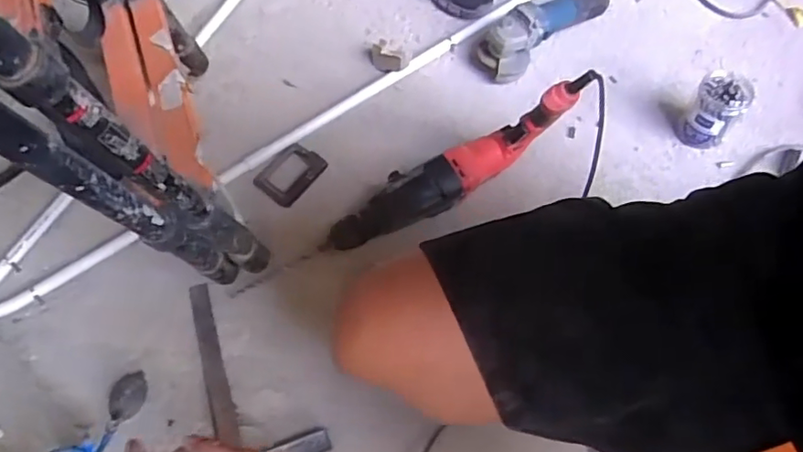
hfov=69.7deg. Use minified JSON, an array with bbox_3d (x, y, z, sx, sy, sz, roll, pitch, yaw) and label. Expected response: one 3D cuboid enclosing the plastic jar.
[{"bbox_3d":[0.524,-0.194,0.968,0.080,0.112,0.078,32,66,17],"label":"plastic jar"}]

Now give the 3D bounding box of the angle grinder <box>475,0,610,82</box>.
[{"bbox_3d":[0.272,-0.394,1.082,0.299,0.092,0.097,-35,67,-17],"label":"angle grinder"}]

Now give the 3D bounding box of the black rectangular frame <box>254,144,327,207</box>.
[{"bbox_3d":[-0.189,-0.091,0.979,0.089,0.010,0.105,33,67,17],"label":"black rectangular frame"}]

